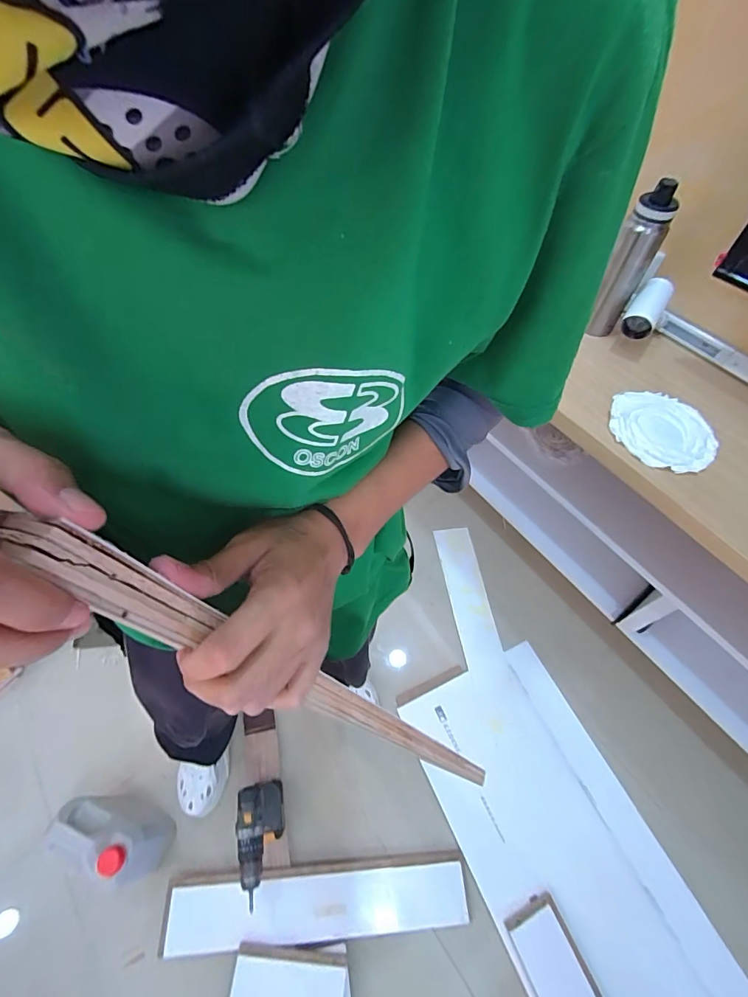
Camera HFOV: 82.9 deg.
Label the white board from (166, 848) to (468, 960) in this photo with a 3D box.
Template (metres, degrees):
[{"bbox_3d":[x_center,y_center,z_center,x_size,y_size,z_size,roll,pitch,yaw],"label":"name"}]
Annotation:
[{"bbox_3d":[-0.119,0.868,0.913,0.629,0.029,0.121,1,43,-7],"label":"white board"}]

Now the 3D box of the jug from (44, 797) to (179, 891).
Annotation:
[{"bbox_3d":[-0.543,0.711,0.887,0.163,0.233,0.101,20,58,10],"label":"jug"}]

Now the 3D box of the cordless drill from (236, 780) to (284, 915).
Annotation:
[{"bbox_3d":[-0.236,0.715,0.895,0.068,0.223,0.187,-7,57,-8],"label":"cordless drill"}]

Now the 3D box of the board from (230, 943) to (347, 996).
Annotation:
[{"bbox_3d":[-0.167,0.954,0.812,0.211,0.023,0.119,6,56,1],"label":"board"}]

